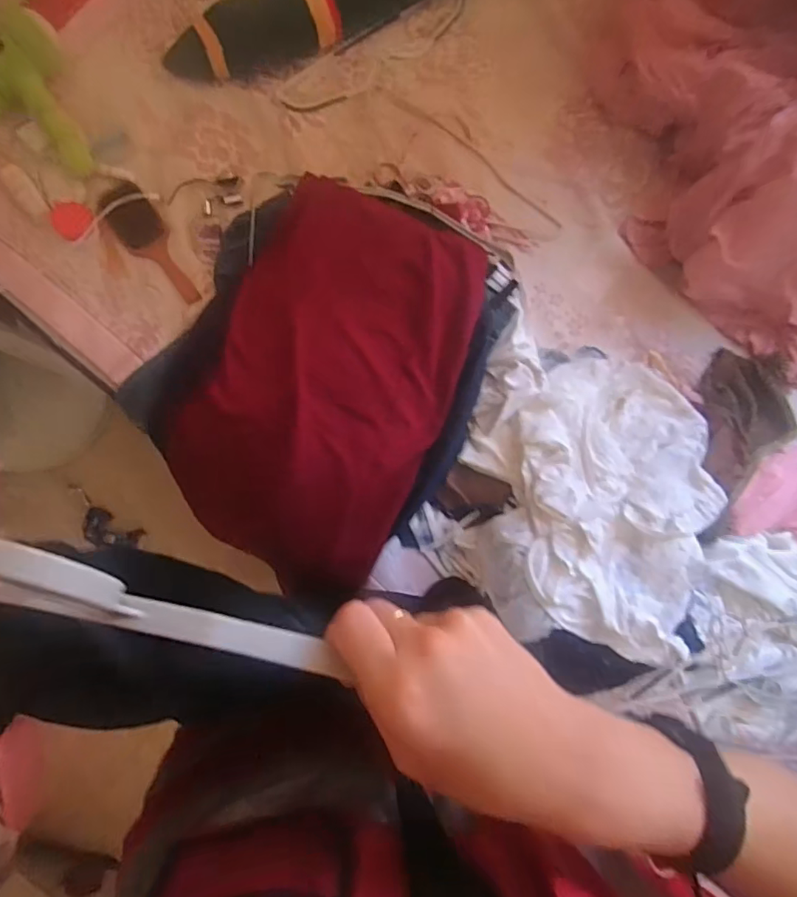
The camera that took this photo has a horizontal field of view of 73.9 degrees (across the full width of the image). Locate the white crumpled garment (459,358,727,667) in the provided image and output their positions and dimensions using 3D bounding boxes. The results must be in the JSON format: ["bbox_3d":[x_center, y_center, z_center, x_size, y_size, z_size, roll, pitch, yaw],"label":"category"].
[{"bbox_3d":[0.327,0.081,0.864,0.384,0.081,0.476,10,86,-3],"label":"white crumpled garment"}]

